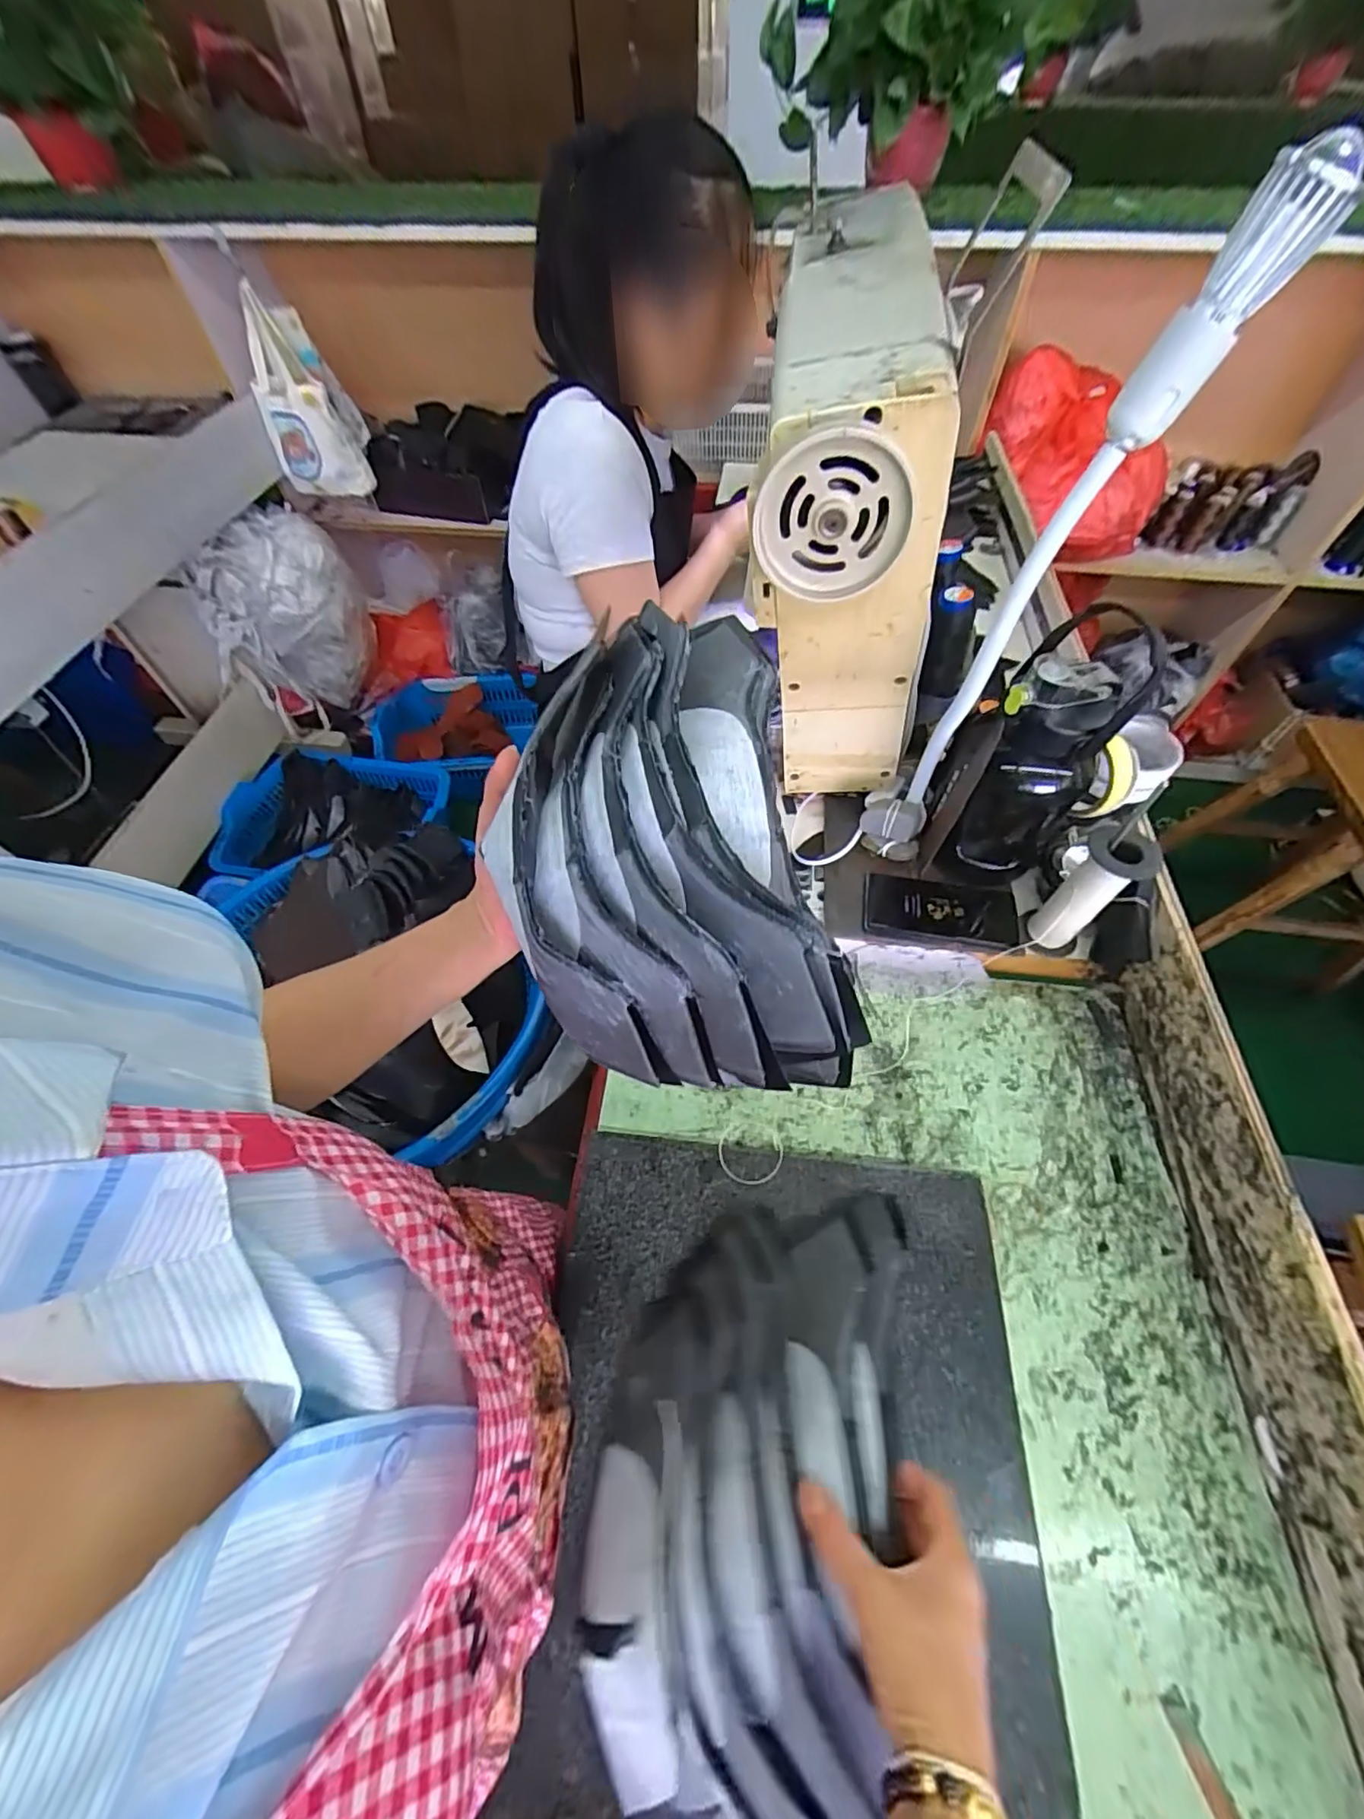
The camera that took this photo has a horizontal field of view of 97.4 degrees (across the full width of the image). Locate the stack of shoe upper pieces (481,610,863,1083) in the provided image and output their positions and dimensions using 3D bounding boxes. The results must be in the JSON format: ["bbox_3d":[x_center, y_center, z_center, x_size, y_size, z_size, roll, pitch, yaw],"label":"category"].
[{"bbox_3d":[-0.012,-0.046,0.353,0.168,0.102,0.294,-7,56,-4],"label":"stack of shoe upper pieces"}]

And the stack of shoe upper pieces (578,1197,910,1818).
[{"bbox_3d":[0.039,0.366,0.375,0.180,0.065,0.379,14,57,10],"label":"stack of shoe upper pieces"}]

